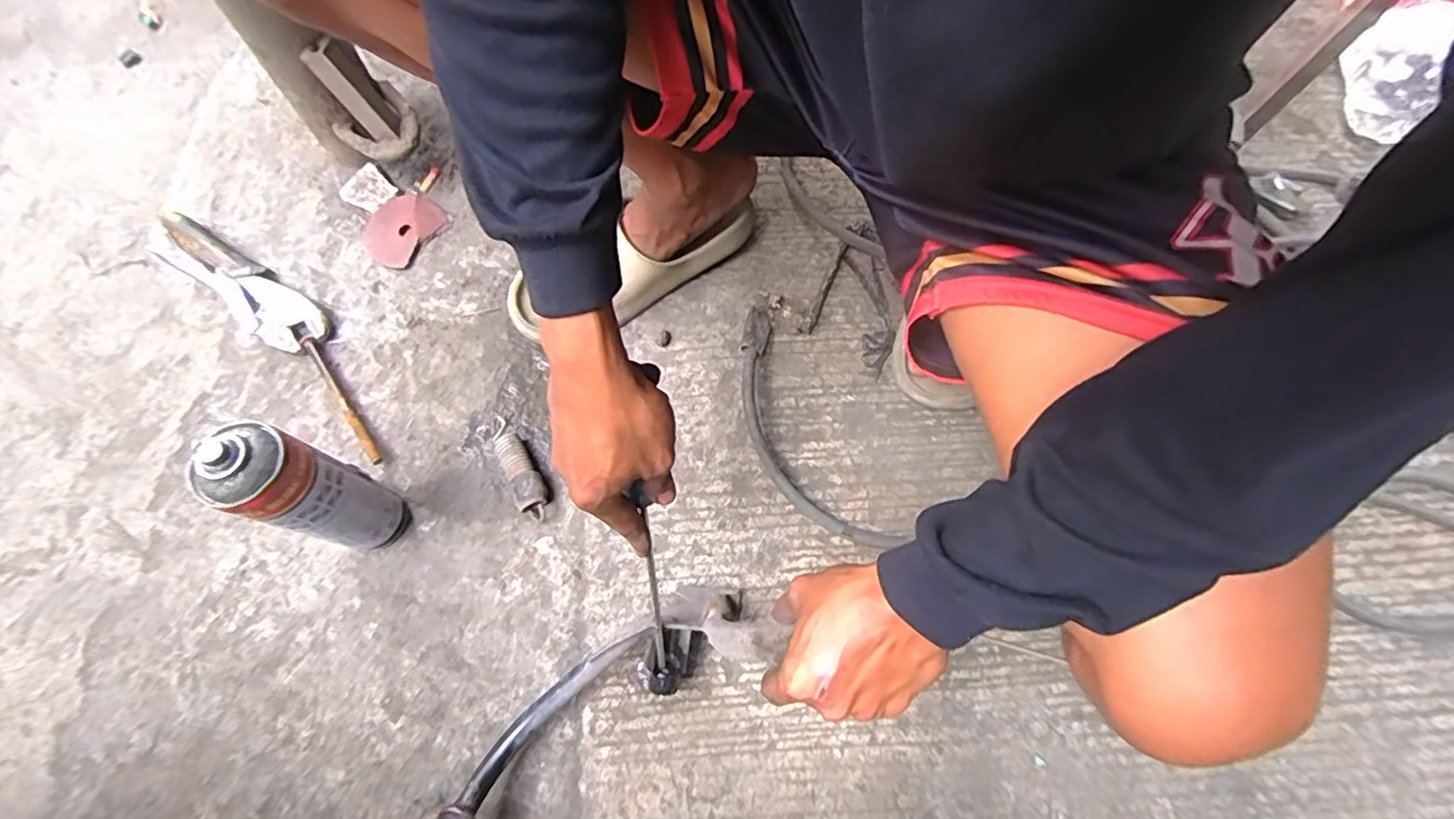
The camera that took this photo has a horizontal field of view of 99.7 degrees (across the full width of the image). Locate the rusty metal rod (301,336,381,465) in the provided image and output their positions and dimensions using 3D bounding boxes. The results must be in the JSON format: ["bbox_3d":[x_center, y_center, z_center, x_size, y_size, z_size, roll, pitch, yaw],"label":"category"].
[{"bbox_3d":[-0.399,-0.009,0.636,0.015,0.017,0.170,-34,74,-12],"label":"rusty metal rod"}]

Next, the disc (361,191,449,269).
[{"bbox_3d":[-0.375,-0.210,0.707,0.073,0.008,0.093,33,73,10],"label":"disc"}]

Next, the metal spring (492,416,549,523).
[{"bbox_3d":[-0.208,0.056,0.613,0.029,0.032,0.113,-28,73,-11],"label":"metal spring"}]

